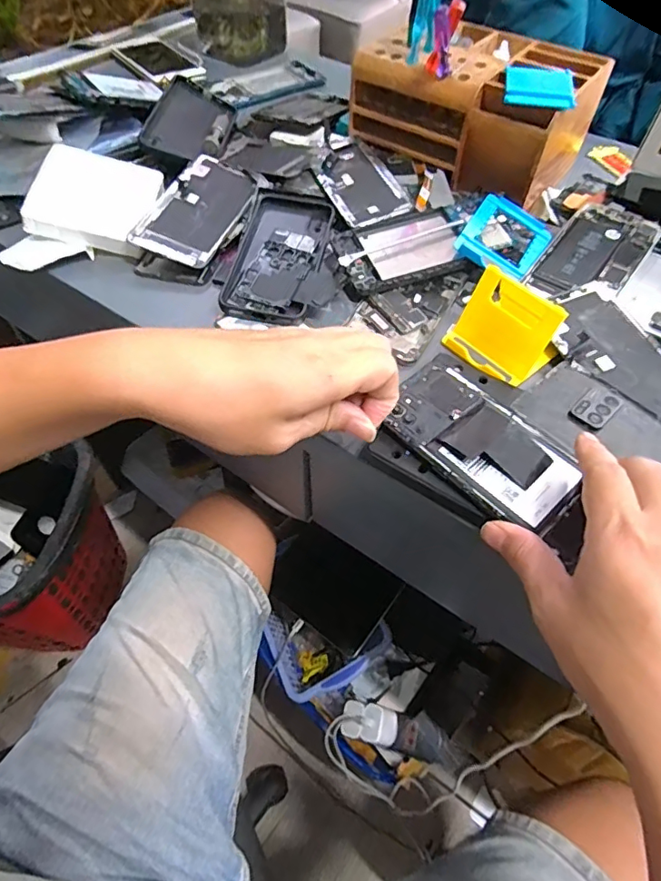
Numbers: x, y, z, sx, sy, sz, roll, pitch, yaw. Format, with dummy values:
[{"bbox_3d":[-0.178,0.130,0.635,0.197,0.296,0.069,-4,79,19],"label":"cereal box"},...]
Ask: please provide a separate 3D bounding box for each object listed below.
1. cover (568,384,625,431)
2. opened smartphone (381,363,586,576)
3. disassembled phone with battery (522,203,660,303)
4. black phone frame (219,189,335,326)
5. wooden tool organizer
[{"bbox_3d":[0.188,-0.024,0.359,0.025,0.005,0.039,39,63,23],"label":"cover"},{"bbox_3d":[0.103,0.007,0.330,0.071,0.008,0.150,-32,62,-21],"label":"opened smartphone"},{"bbox_3d":[0.237,-0.167,0.458,0.072,0.009,0.152,32,61,20],"label":"disassembled phone with battery"},{"bbox_3d":[-0.044,-0.169,0.457,0.076,0.014,0.168,7,55,5],"label":"black phone frame"},{"bbox_3d":[0.147,-0.346,0.526,0.212,0.088,0.141,33,61,21],"label":"wooden tool organizer"}]

